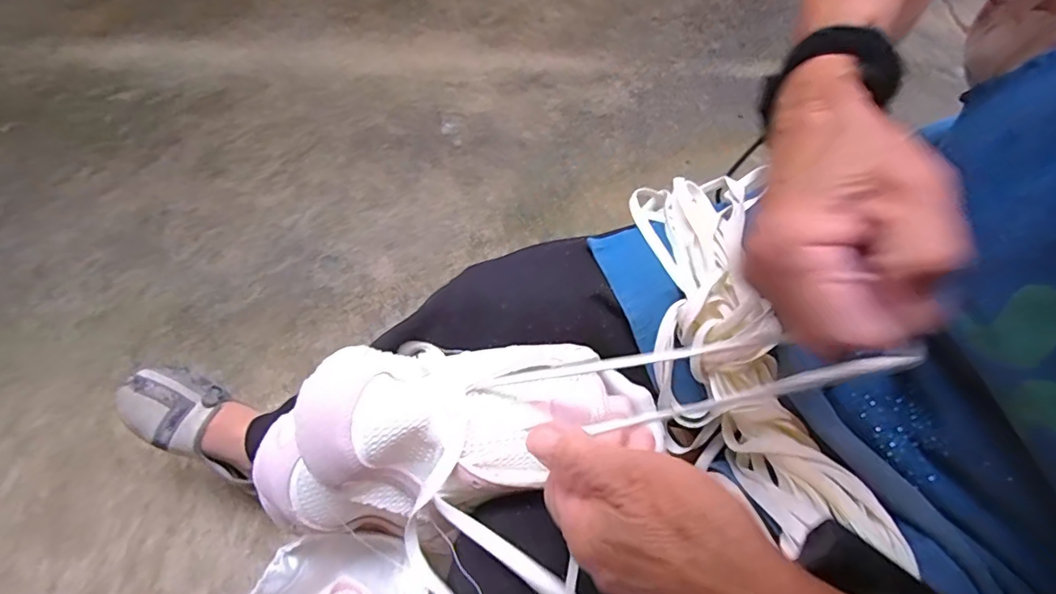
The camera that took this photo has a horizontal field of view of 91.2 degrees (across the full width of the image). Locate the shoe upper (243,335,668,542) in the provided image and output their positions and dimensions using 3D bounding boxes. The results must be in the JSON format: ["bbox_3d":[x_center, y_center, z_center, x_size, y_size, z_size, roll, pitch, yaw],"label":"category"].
[{"bbox_3d":[-0.040,0.072,0.314,0.245,0.084,0.101,-13,58,-8],"label":"shoe upper"}]

